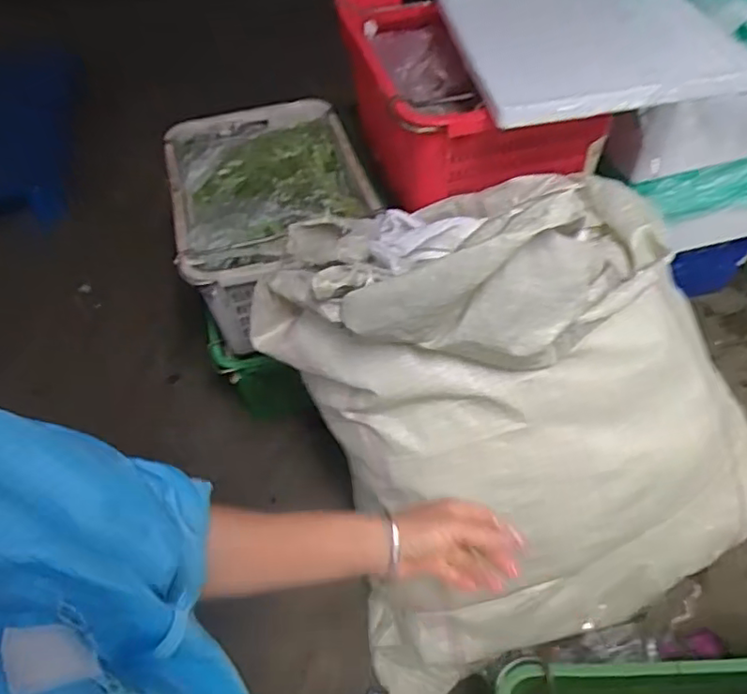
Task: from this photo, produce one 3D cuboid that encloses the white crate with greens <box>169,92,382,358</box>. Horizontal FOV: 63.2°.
[{"bbox_3d":[-0.227,-0.302,1.399,0.426,0.260,0.516,-14,52,-8],"label":"white crate with greens"}]

